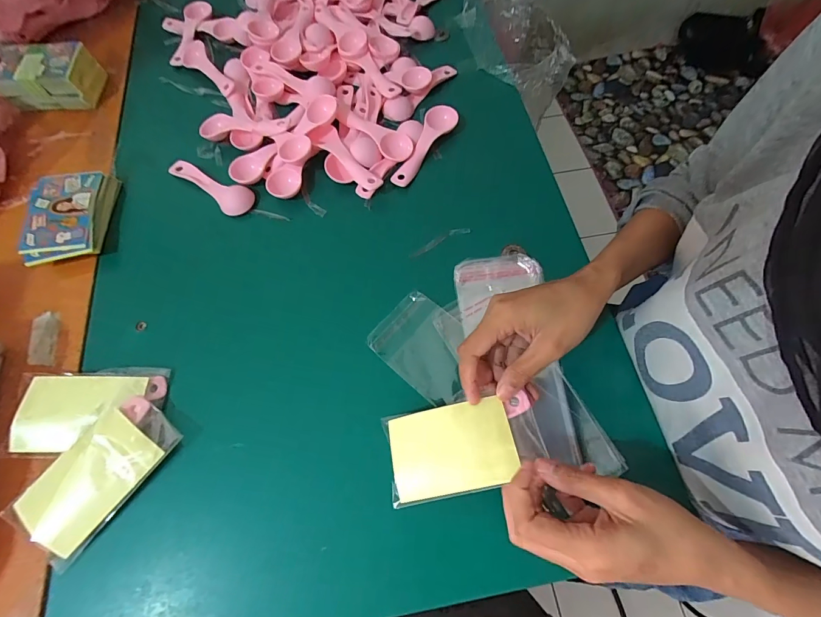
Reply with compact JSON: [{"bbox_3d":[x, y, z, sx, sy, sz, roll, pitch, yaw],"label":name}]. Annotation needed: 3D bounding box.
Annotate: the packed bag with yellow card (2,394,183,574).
[{"bbox_3d":[-0.241,0.128,0.278,0.063,0.010,0.113,38,74,6],"label":"packed bag with yellow card"}]

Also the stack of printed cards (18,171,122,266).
[{"bbox_3d":[-0.348,-0.093,0.371,0.070,0.023,0.104,-11,67,-4],"label":"stack of printed cards"}]

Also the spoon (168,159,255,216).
[{"bbox_3d":[-0.220,-0.137,0.396,0.114,0.010,0.033,33,71,13],"label":"spoon"}]

